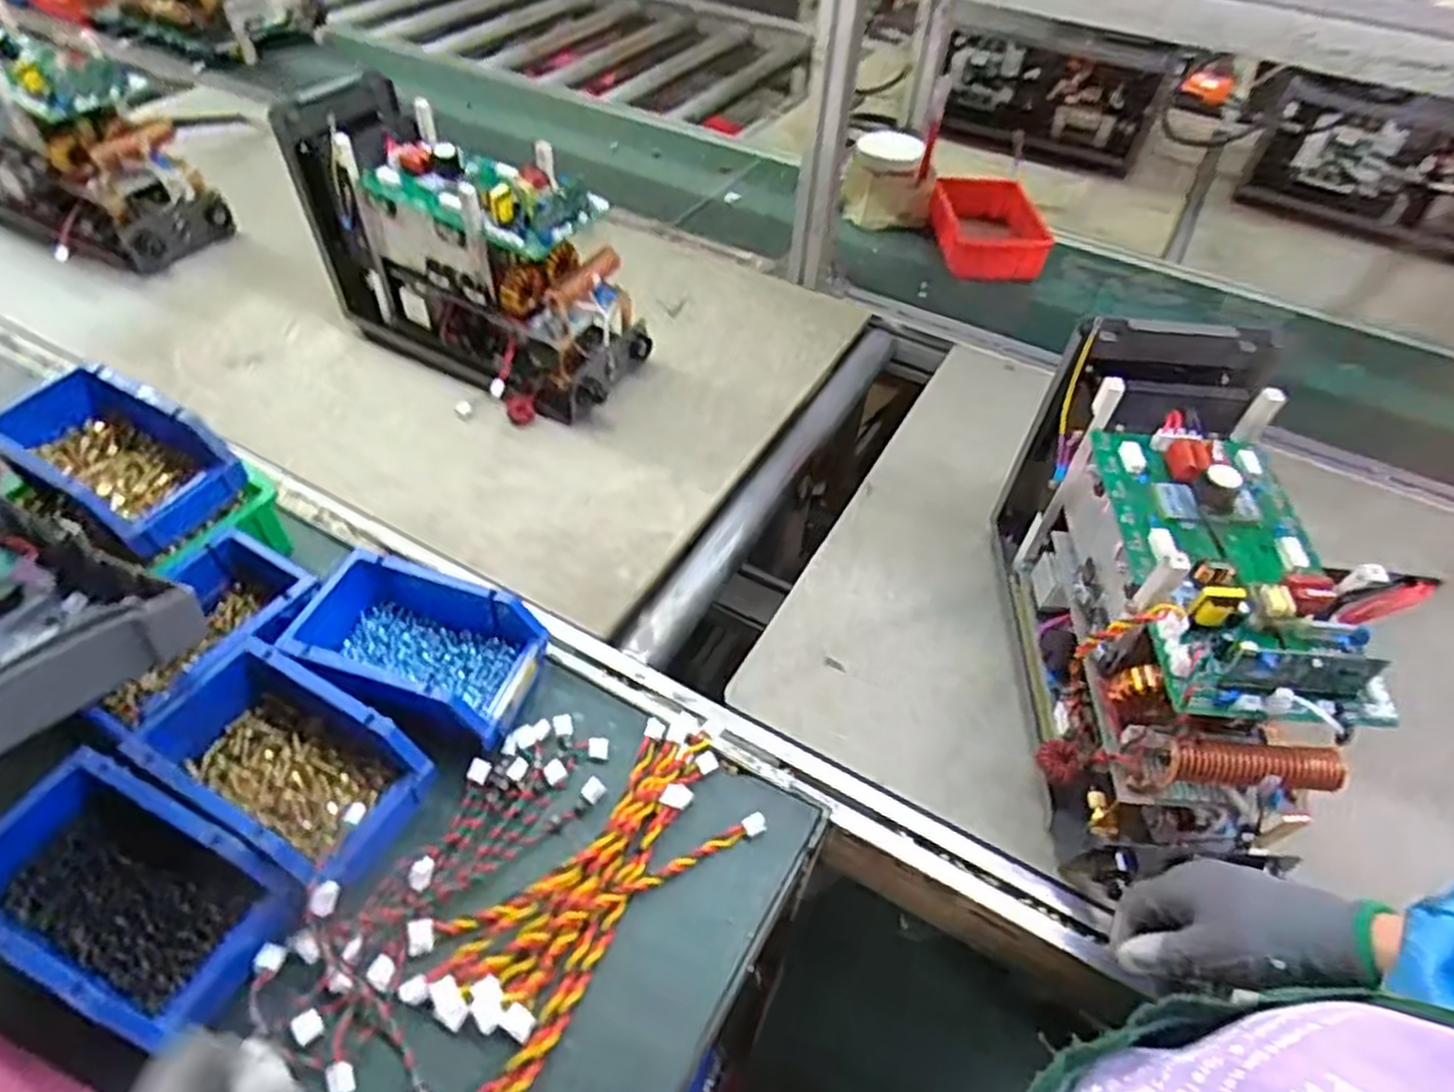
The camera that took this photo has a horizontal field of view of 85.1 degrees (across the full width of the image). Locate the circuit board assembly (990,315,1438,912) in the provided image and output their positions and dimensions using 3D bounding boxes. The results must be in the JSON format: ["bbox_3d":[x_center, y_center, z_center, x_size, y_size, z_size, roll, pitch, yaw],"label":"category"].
[{"bbox_3d":[0.321,0.039,0.578,0.140,0.229,0.332,5,51,-2],"label":"circuit board assembly"}]

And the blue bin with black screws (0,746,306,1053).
[{"bbox_3d":[-0.353,0.208,0.469,0.171,0.066,0.099,21,51,15],"label":"blue bin with black screws"}]

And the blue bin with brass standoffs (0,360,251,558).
[{"bbox_3d":[-0.473,-0.068,0.607,0.162,0.064,0.101,22,51,16],"label":"blue bin with brass standoffs"}]

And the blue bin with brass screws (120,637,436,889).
[{"bbox_3d":[-0.299,0.141,0.529,0.186,0.063,0.101,23,51,16],"label":"blue bin with brass screws"}]

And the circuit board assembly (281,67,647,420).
[{"bbox_3d":[-0.269,-0.310,0.838,0.351,0.220,0.164,29,53,21],"label":"circuit board assembly"}]

